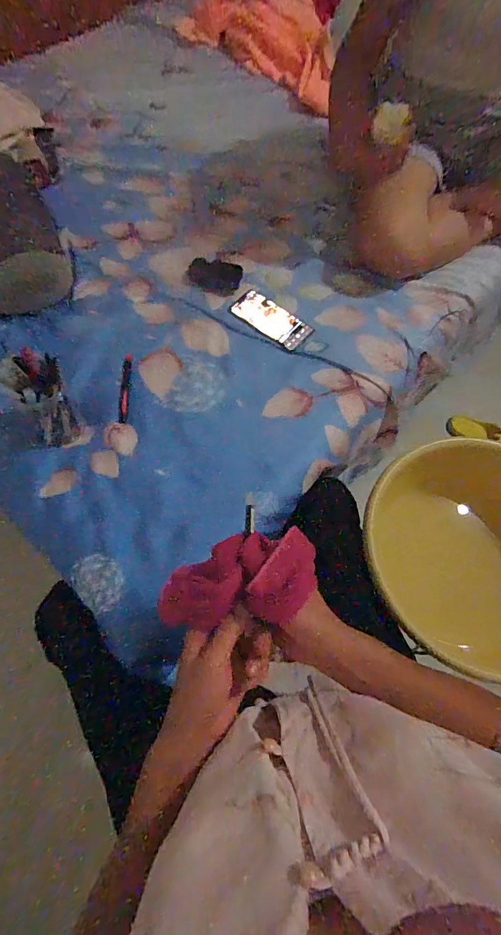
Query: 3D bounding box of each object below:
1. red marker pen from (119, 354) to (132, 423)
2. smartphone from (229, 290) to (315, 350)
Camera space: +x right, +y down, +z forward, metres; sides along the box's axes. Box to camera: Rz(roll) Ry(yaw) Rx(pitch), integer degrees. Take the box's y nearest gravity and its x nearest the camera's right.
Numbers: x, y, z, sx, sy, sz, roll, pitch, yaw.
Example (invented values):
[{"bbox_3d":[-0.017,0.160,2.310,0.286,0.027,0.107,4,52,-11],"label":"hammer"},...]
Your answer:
[{"bbox_3d":[-0.217,-0.138,0.694,0.015,0.012,0.137,-2,65,-2],"label":"red marker pen"},{"bbox_3d":[0.039,-0.290,0.780,0.164,0.011,0.074,38,69,15],"label":"smartphone"}]

